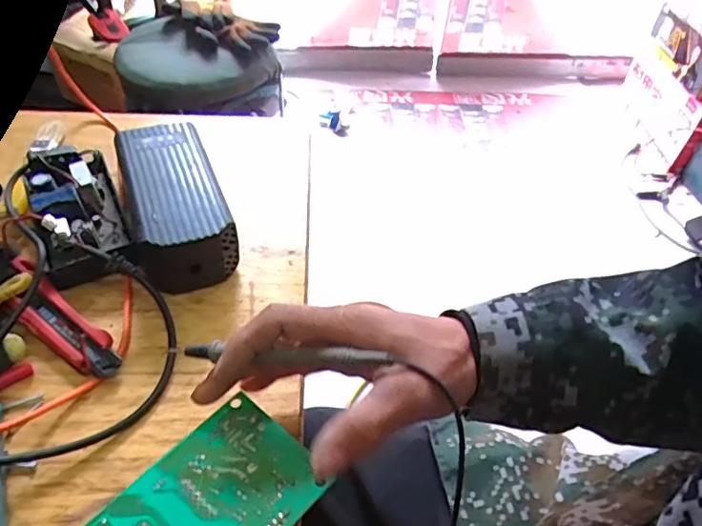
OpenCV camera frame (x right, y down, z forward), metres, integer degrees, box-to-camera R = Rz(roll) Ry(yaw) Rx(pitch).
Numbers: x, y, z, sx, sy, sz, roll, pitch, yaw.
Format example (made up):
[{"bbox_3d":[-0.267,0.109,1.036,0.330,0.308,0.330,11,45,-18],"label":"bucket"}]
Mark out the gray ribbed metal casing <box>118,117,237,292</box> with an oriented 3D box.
[{"bbox_3d":[-0.153,-0.055,0.467,0.080,0.059,0.153,-14,51,-16],"label":"gray ribbed metal casing"}]

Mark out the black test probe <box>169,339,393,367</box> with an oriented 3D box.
[{"bbox_3d":[-0.046,0.054,0.321,0.134,0.013,0.007,0,46,16],"label":"black test probe"}]

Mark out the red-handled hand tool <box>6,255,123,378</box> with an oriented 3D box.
[{"bbox_3d":[-0.222,0.040,0.411,0.137,0.019,0.034,32,54,23],"label":"red-handled hand tool"}]

